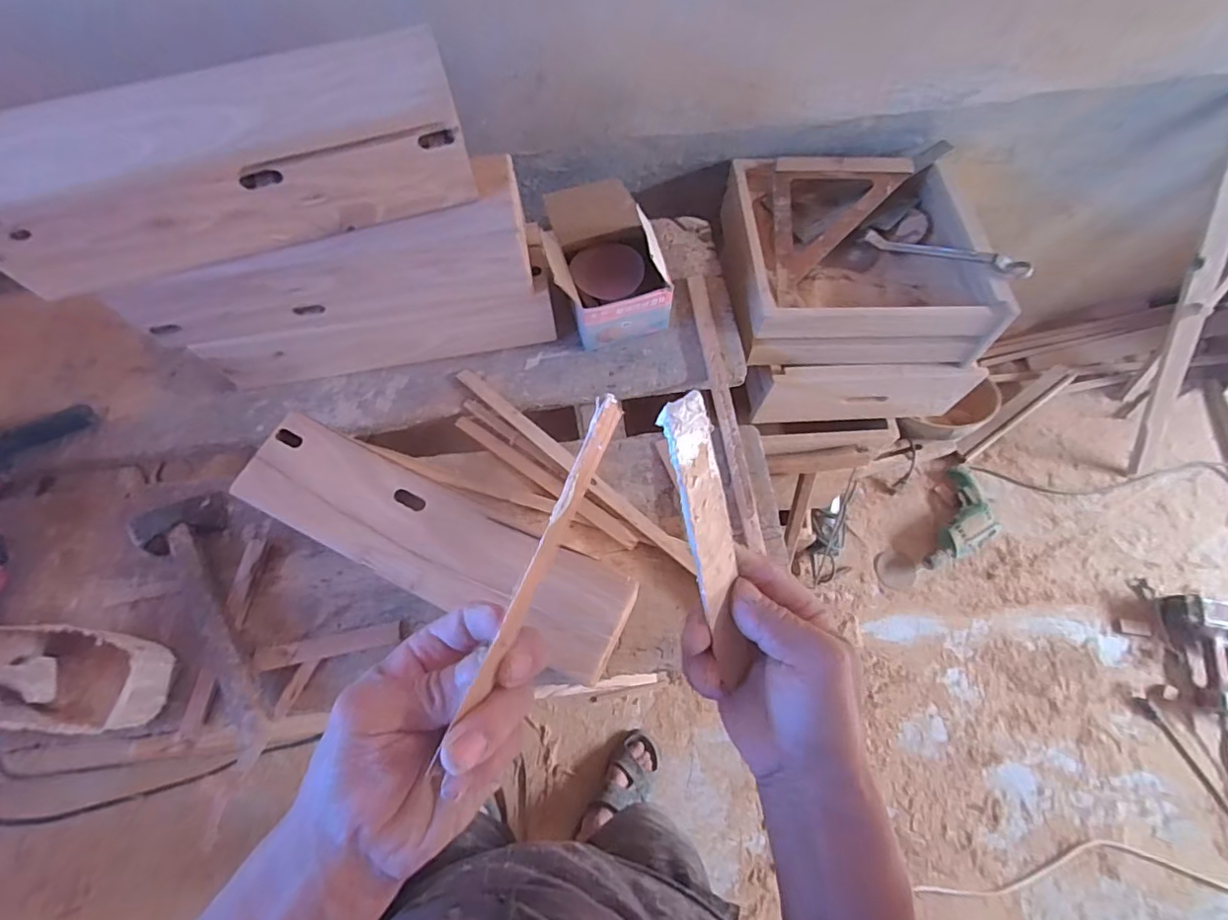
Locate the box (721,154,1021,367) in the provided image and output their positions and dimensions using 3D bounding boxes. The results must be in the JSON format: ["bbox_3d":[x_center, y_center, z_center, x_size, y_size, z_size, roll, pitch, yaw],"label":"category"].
[{"bbox_3d":[0.390,-0.348,0.924,0.369,0.124,0.372,-2,69,0],"label":"box"}]

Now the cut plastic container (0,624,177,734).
[{"bbox_3d":[-0.617,0.229,0.591,0.175,0.222,0.105,4,69,2],"label":"cut plastic container"}]

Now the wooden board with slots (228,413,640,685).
[{"bbox_3d":[-0.201,0.085,0.616,0.457,0.015,0.111,25,71,10],"label":"wooden board with slots"}]

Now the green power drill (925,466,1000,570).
[{"bbox_3d":[0.878,0.152,1.396,0.132,0.063,0.290,26,71,10],"label":"green power drill"}]

